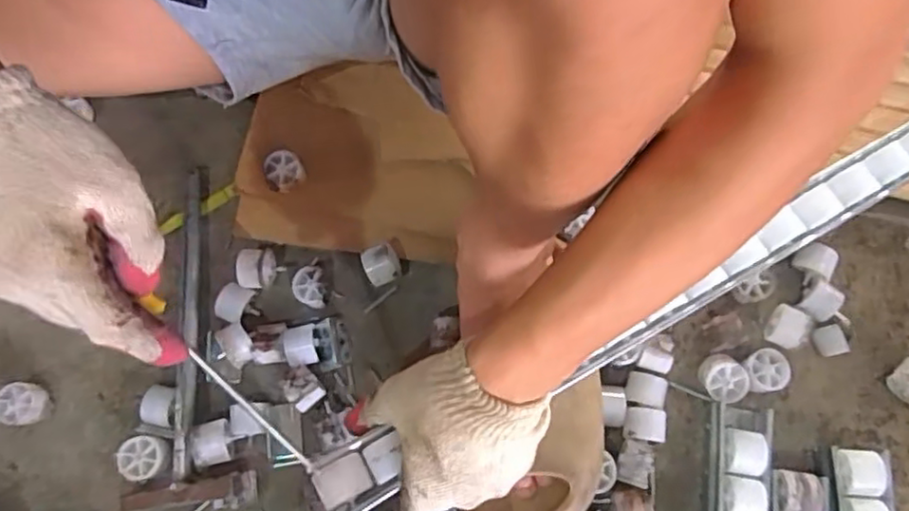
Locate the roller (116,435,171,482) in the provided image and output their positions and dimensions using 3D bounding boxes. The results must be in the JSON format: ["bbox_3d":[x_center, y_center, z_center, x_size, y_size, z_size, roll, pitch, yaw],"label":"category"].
[{"bbox_3d":[-0.257,0.169,0.552,0.039,0.021,0.034,4,73,3],"label":"roller"}]

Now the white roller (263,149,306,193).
[{"bbox_3d":[-0.158,-0.077,0.609,0.035,0.021,0.030,-39,76,-9],"label":"white roller"}]

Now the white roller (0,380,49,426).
[{"bbox_3d":[-0.373,0.129,0.575,0.038,0.031,0.036,-1,73,2],"label":"white roller"}]

